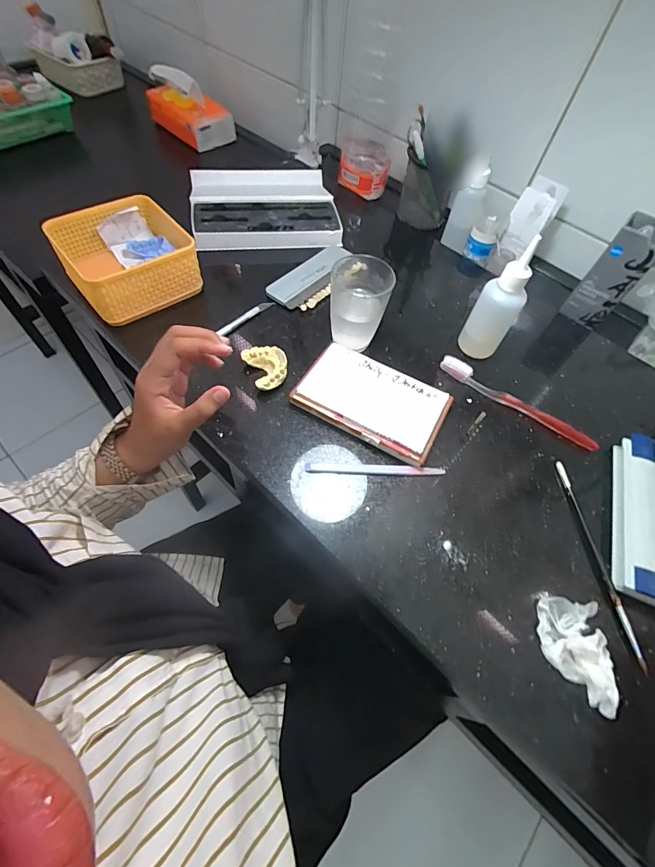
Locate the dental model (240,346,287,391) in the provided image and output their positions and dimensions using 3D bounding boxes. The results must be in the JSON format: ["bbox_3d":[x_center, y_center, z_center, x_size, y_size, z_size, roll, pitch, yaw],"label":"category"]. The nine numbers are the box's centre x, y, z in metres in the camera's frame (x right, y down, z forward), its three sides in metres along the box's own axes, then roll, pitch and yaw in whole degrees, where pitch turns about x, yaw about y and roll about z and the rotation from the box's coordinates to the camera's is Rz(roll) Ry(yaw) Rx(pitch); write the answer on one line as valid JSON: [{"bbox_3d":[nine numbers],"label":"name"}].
[{"bbox_3d":[-0.067,-0.070,0.429,0.044,0.030,0.049,-15,59,-14],"label":"dental model"}]

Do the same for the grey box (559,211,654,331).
[{"bbox_3d":[0.375,-0.207,0.504,0.051,0.127,0.056,-38,69,-25],"label":"grey box"}]

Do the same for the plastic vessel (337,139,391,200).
[{"bbox_3d":[0.065,-0.469,0.679,0.087,0.056,0.086,8,56,1],"label":"plastic vessel"}]

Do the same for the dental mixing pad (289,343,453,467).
[{"bbox_3d":[0.049,-0.037,0.416,0.153,0.019,0.092,26,58,12],"label":"dental mixing pad"}]

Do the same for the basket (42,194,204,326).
[{"bbox_3d":[-0.243,-0.215,0.471,0.136,0.067,0.135,-34,67,-23],"label":"basket"}]

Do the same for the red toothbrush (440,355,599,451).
[{"bbox_3d":[0.217,-0.037,0.444,0.190,0.013,0.019,33,60,16],"label":"red toothbrush"}]

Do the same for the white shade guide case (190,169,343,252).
[{"bbox_3d":[-0.101,-0.355,0.602,0.216,0.036,0.202,-7,57,-9],"label":"white shade guide case"}]

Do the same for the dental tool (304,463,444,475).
[{"bbox_3d":[0.048,0.035,0.383,0.138,0.007,0.011,1,57,-4],"label":"dental tool"}]

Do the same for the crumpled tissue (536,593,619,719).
[{"bbox_3d":[0.201,0.175,0.309,0.053,0.016,0.078,10,56,2],"label":"crumpled tissue"}]

